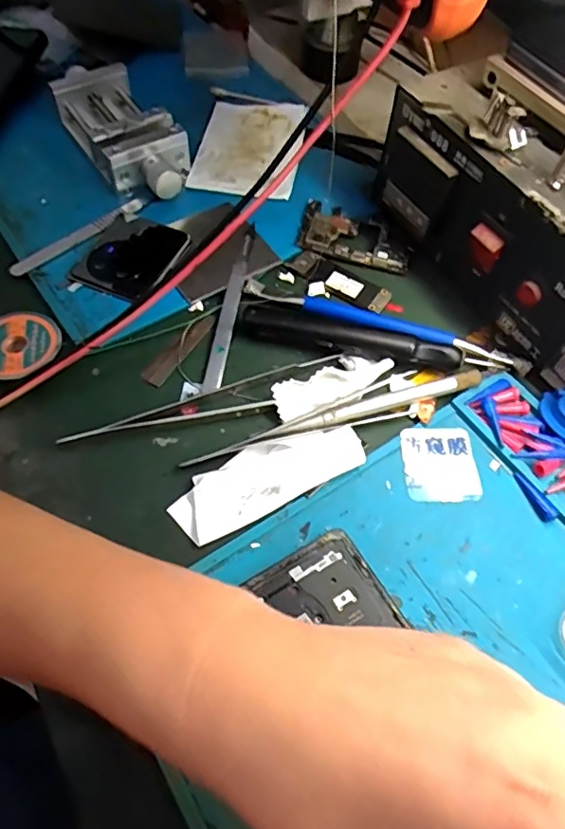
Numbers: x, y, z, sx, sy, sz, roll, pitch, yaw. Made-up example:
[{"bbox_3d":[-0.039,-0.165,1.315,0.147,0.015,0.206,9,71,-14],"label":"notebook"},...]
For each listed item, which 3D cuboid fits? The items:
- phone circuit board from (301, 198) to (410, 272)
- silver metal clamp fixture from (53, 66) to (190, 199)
[{"bbox_3d":[0.047,-0.114,0.358,0.071,0.006,0.045,19,60,9],"label":"phone circuit board"},{"bbox_3d":[-0.111,-0.193,0.385,0.058,0.037,0.128,-28,64,-17],"label":"silver metal clamp fixture"}]

